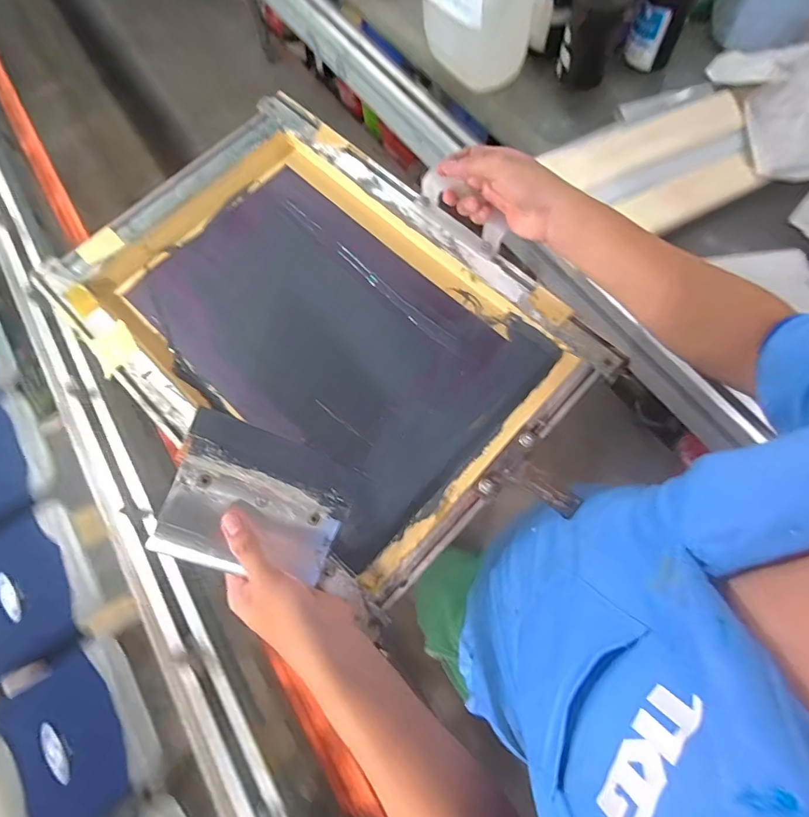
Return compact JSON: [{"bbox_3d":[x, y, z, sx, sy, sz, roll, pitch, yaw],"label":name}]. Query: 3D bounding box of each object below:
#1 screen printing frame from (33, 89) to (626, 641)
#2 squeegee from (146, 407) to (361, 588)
[{"bbox_3d":[-0.087,-0.098,0.520,0.553,0.055,0.379,39,75,14],"label":"screen printing frame"},{"bbox_3d":[-0.121,0.080,0.392,0.143,0.014,0.116,24,73,-18],"label":"squeegee"}]

